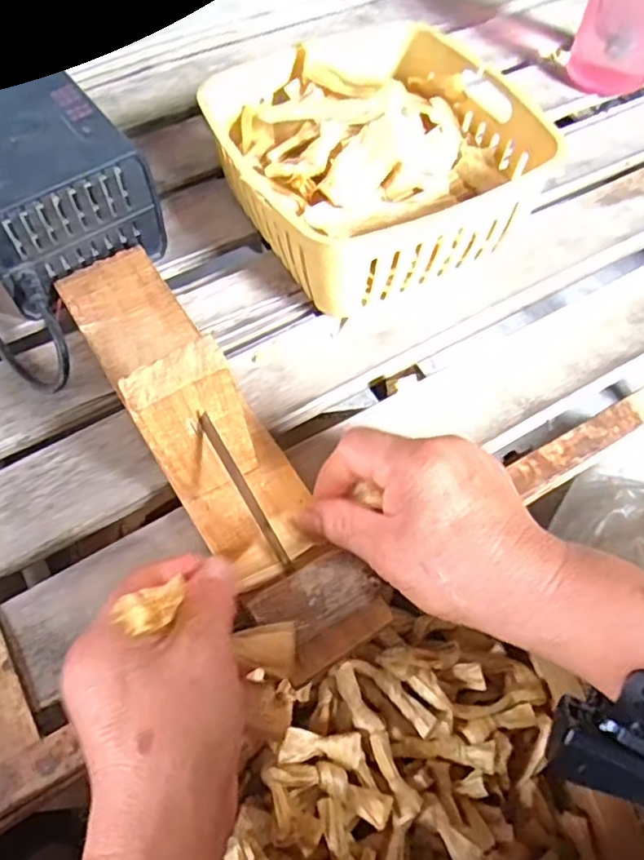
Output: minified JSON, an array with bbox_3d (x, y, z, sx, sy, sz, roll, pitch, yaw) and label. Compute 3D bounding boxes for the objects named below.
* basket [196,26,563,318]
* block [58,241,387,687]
[{"bbox_3d":[0.029,-0.179,0.438,0.189,0.081,0.189,-22,64,-14],"label":"basket"},{"bbox_3d":[-0.066,-0.022,0.315,0.069,0.110,0.271,-26,66,-17],"label":"block"}]

